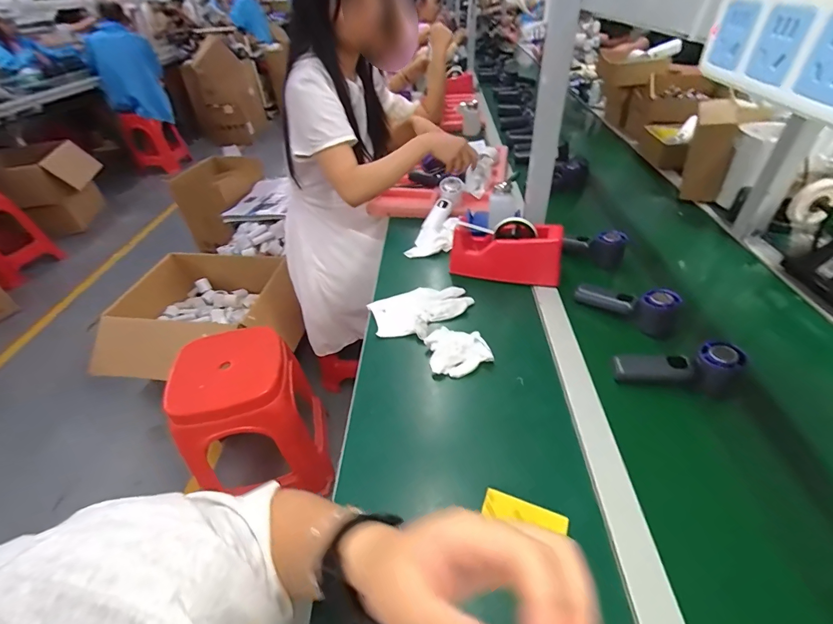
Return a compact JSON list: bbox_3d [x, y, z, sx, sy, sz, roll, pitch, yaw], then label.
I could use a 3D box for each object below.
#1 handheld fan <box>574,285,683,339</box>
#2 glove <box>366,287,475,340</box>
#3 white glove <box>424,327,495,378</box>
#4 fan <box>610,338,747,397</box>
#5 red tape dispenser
[{"bbox_3d":[0.341,-0.014,0.638,0.146,0.059,0.050,19,45,24],"label":"handheld fan"},{"bbox_3d":[0.010,-0.005,0.687,0.175,0.014,0.111,-20,43,-19],"label":"glove"},{"bbox_3d":[0.066,0.059,0.602,0.094,0.029,0.076,-8,41,-6],"label":"white glove"},{"bbox_3d":[0.357,0.078,0.541,0.152,0.052,0.046,-5,38,20],"label":"fan"},{"bbox_3d":[0.170,-0.115,0.732,0.202,0.097,0.074,15,44,20],"label":"red tape dispenser"}]

